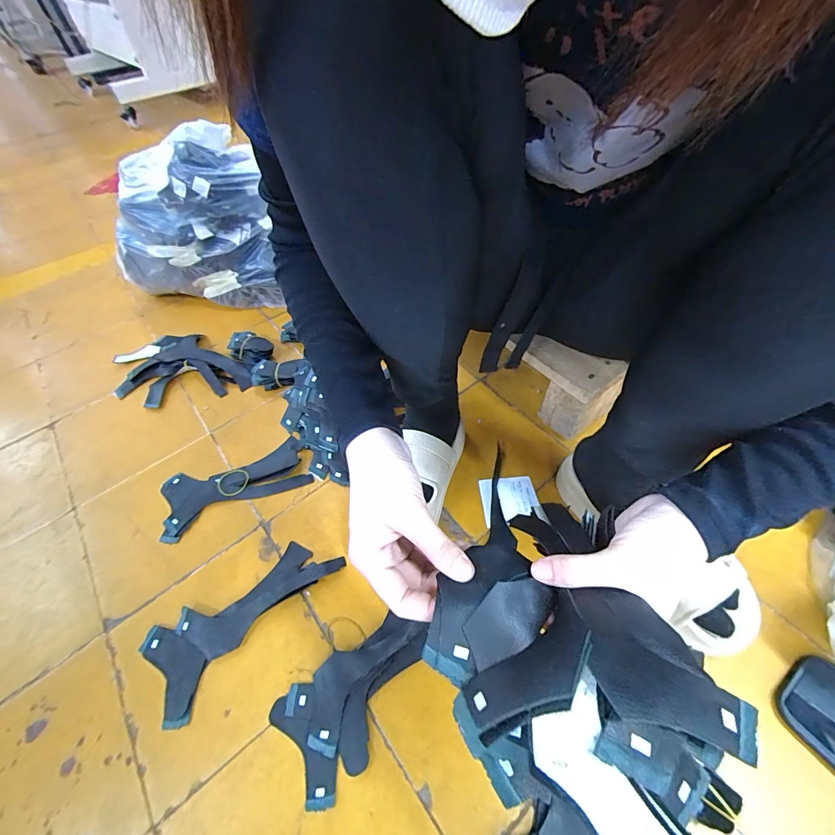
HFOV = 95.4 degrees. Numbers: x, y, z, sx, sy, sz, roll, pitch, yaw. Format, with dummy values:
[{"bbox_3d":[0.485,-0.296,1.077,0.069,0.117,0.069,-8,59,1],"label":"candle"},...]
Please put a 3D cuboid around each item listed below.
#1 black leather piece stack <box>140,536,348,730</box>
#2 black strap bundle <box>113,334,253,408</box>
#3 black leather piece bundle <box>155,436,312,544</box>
[{"bbox_3d":[-0.204,0.221,0.446,0.217,0.011,0.095,-40,60,-23],"label":"black leather piece stack"},{"bbox_3d":[-0.434,-0.082,0.681,0.264,0.027,0.165,29,60,24],"label":"black strap bundle"},{"bbox_3d":[-0.263,0.094,0.548,0.198,0.013,0.093,-22,54,-12],"label":"black leather piece bundle"}]

